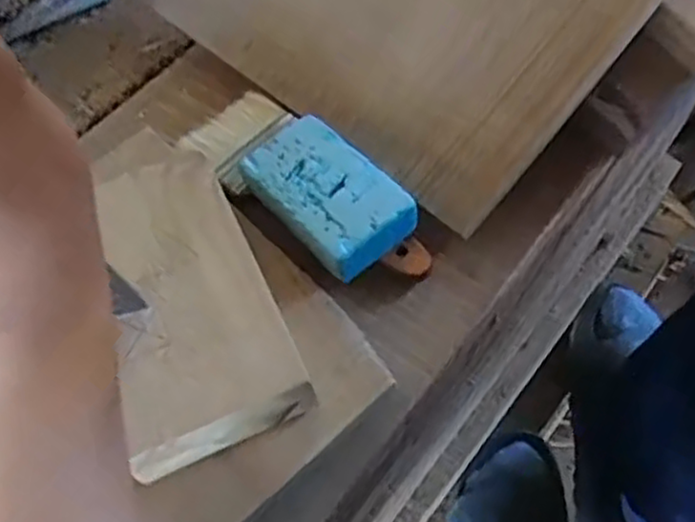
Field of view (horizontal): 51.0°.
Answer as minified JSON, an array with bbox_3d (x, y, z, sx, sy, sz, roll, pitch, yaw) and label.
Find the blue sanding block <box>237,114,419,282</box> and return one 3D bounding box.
[{"bbox_3d":[-0.012,-0.037,0.436,0.065,0.029,0.108,-38,64,-17],"label":"blue sanding block"}]

